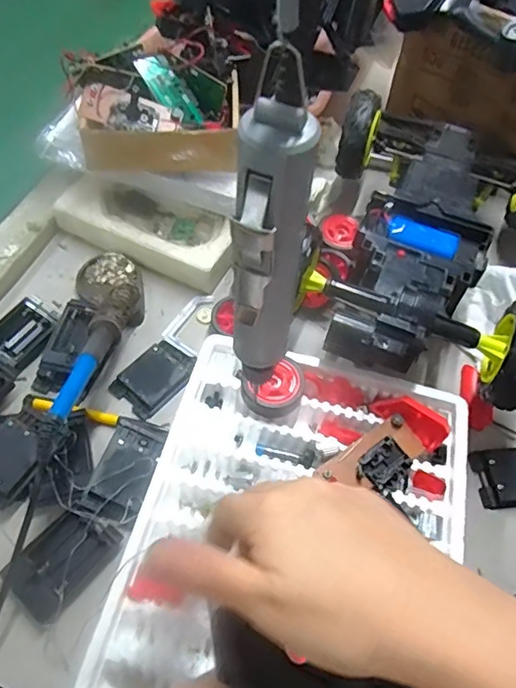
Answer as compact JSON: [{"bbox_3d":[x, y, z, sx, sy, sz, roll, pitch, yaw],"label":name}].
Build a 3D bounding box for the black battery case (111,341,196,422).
[{"bbox_3d":[-0.100,0.033,0.520,0.054,0.012,0.075,37,62,18],"label":"black battery case"}]

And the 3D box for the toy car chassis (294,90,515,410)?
[{"bbox_3d":[0.172,-0.122,0.530,0.230,0.083,0.329,21,58,9],"label":"toy car chassis"}]

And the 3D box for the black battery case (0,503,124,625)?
[{"bbox_3d":[-0.155,0.171,0.423,0.053,0.020,0.080,36,62,18],"label":"black battery case"}]

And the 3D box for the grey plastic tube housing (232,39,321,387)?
[{"bbox_3d":[0.004,-0.036,0.262,0.030,0.201,0.032,11,57,3],"label":"grey plastic tube housing"}]

